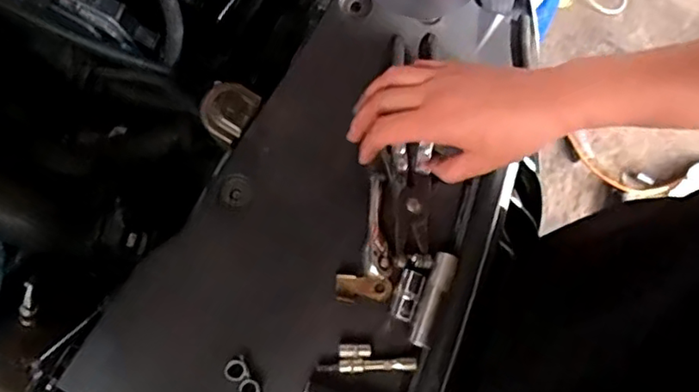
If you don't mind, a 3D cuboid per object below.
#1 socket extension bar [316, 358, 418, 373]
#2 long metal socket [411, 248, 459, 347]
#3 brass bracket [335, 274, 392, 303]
[{"bbox_3d":[0.014,0.135,0.486,0.078,0.015,0.010,-1,75,-1],"label":"socket extension bar"},{"bbox_3d":[0.068,0.084,0.499,0.017,0.021,0.077,20,75,5],"label":"long metal socket"},{"bbox_3d":[0.012,0.076,0.497,0.045,0.013,0.021,2,75,0],"label":"brass bracket"}]

